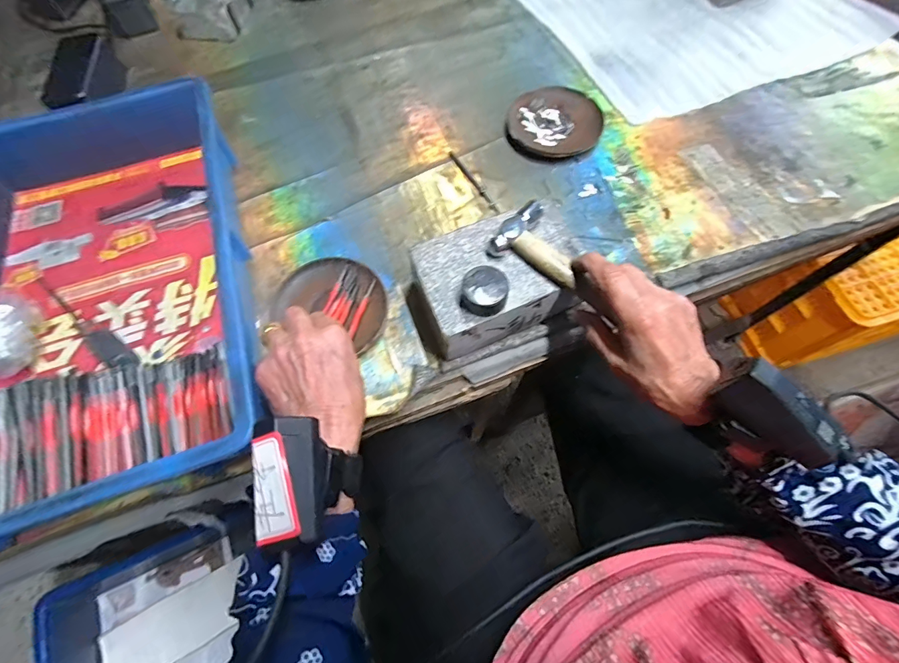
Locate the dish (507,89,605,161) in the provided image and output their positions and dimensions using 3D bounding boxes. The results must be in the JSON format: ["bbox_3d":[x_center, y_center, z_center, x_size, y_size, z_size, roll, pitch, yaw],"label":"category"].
[{"bbox_3d":[0.129,-0.260,0.491,0.116,0.016,0.106,-1,67,2],"label":"dish"}]

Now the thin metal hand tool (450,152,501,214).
[{"bbox_3d":[0.029,-0.176,0.462,0.008,0.004,0.109,-29,69,-10],"label":"thin metal hand tool"}]

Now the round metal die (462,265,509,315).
[{"bbox_3d":[0.029,-0.033,0.327,0.035,0.022,0.036,1,66,-2],"label":"round metal die"}]

